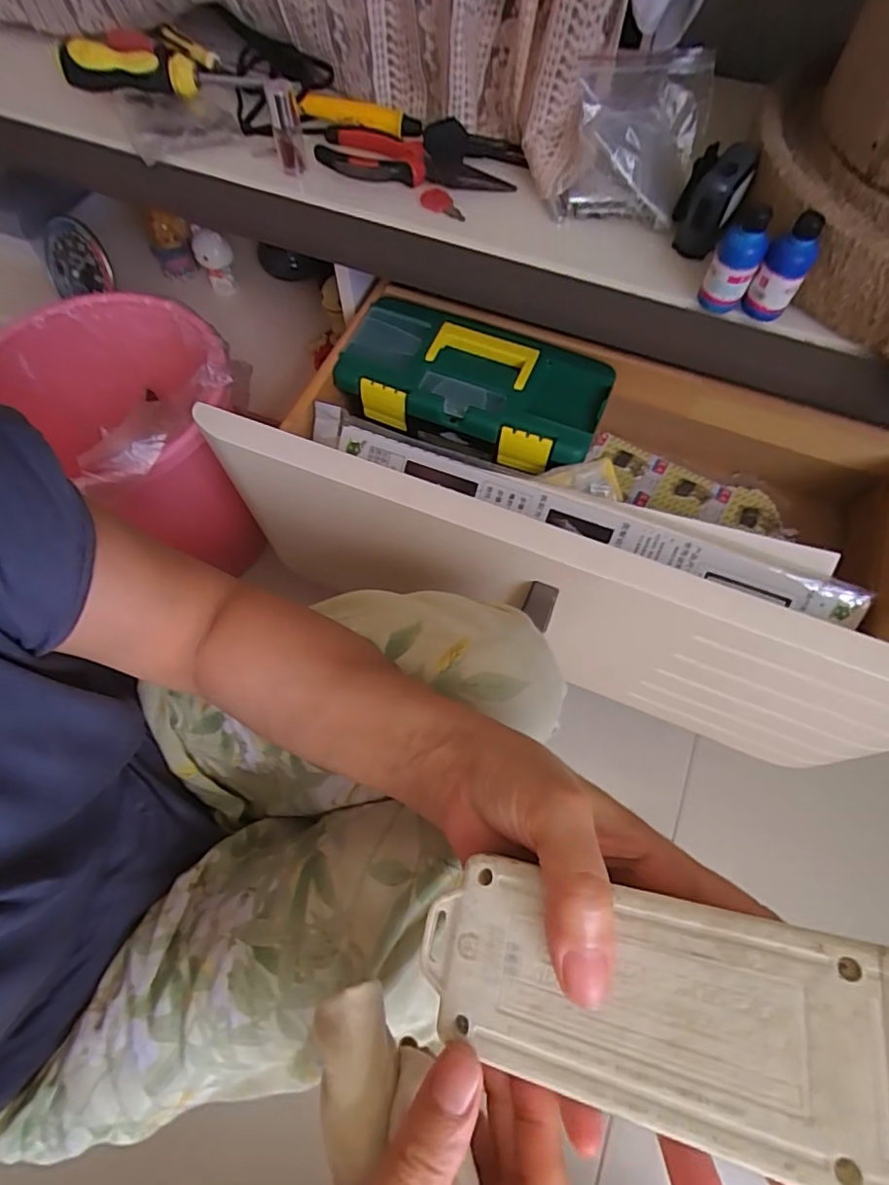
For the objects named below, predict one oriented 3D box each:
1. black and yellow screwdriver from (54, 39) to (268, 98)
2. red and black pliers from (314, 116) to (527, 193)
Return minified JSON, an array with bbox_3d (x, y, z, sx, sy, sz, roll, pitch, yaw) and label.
[{"bbox_3d":[-0.230,-0.427,0.451,0.164,0.029,0.026,-1,65,-1],"label":"black and yellow screwdriver"},{"bbox_3d":[-0.018,-0.351,0.444,0.159,0.025,0.052,2,65,0],"label":"red and black pliers"}]

